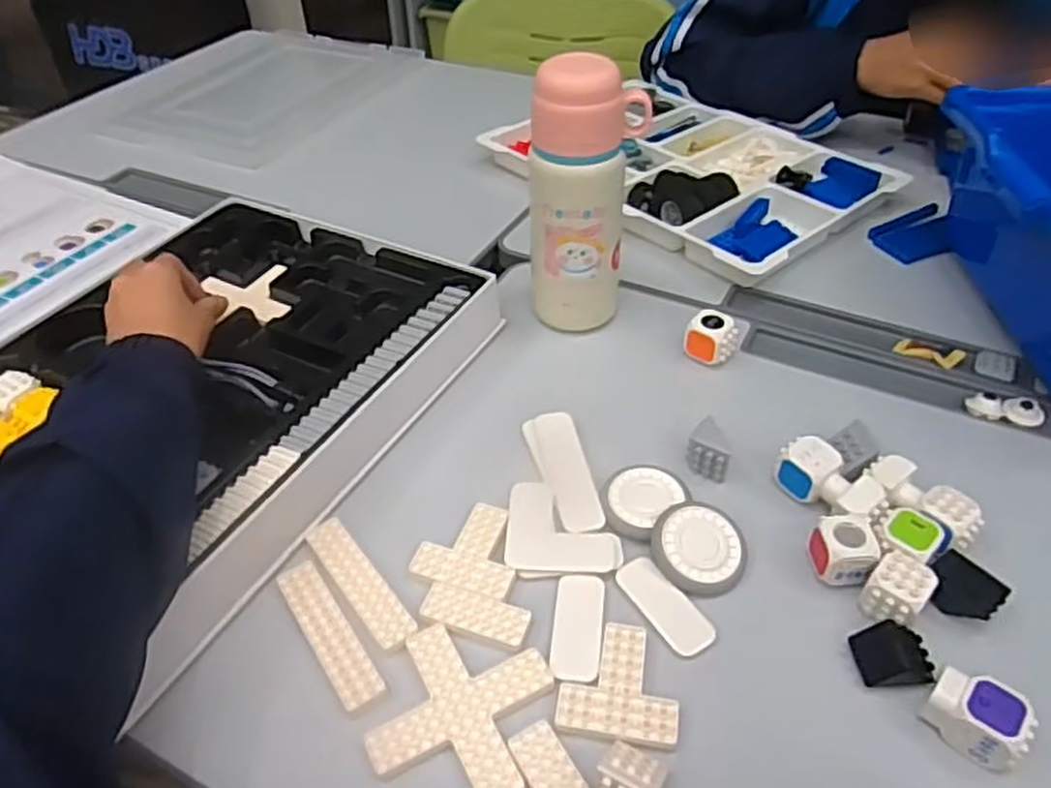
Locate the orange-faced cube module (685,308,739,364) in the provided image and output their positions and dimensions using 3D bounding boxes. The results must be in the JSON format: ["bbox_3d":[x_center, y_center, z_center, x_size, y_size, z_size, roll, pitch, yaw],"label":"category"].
[{"bbox_3d":[0.148,-0.044,0.616,0.036,0.034,0.031,26,49,26],"label":"orange-faced cube module"}]

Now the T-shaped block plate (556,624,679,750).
[{"bbox_3d":[0.052,0.156,0.423,0.062,0.004,0.065,6,43,8],"label":"T-shaped block plate"}]

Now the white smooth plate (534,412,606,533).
[{"bbox_3d":[0.028,0.051,0.533,0.031,0.004,0.106,-8,43,-7],"label":"white smooth plate"}]

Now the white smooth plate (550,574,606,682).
[{"bbox_3d":[0.031,0.134,0.450,0.028,0.004,0.068,4,43,6],"label":"white smooth plate"}]

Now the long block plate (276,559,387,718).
[{"bbox_3d":[-0.114,0.137,0.450,0.024,0.004,0.104,-26,48,-24],"label":"long block plate"}]

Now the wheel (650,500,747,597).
[{"bbox_3d":[0.107,0.094,0.479,0.056,0.015,0.060,-1,43,1],"label":"wheel"}]

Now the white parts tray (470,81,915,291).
[{"bbox_3d":[0.172,-0.247,0.837,0.264,0.034,0.374,-32,51,-29],"label":"white parts tray"}]

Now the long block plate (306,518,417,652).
[{"bbox_3d":[-0.102,0.112,0.474,0.023,0.004,0.105,-28,49,-26],"label":"long block plate"}]

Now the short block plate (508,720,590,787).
[{"bbox_3d":[0.016,0.191,0.381,0.025,0.004,0.063,-22,46,-21],"label":"short block plate"}]

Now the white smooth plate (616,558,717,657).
[{"bbox_3d":[0.082,0.124,0.462,0.027,0.004,0.067,-26,48,-25],"label":"white smooth plate"}]

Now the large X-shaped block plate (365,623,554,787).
[{"bbox_3d":[-0.033,0.169,0.415,0.081,0.004,0.083,11,44,13],"label":"large X-shaped block plate"}]

